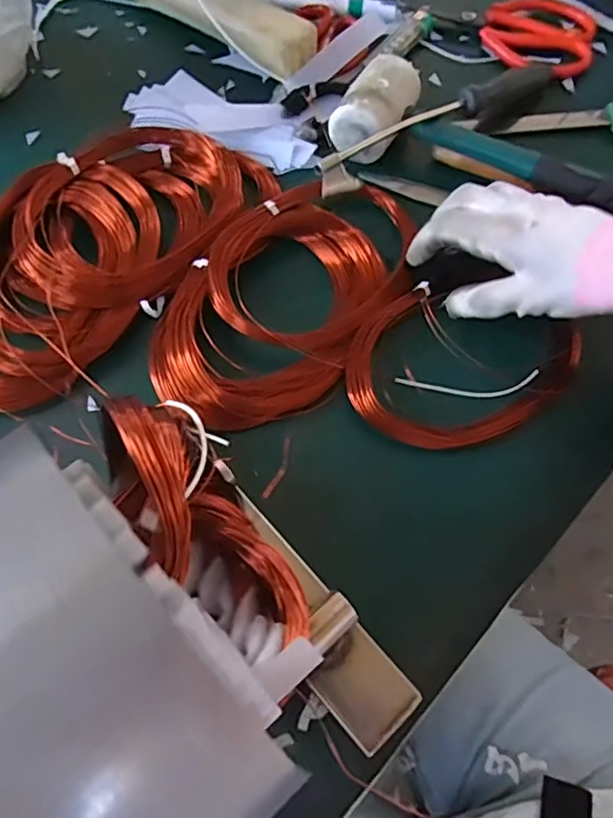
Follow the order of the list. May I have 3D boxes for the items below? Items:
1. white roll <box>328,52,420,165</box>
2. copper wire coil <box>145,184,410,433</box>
[{"bbox_3d":[0.053,-0.222,0.429,0.047,0.037,0.075,35,70,13],"label":"white roll"},{"bbox_3d":[-0.011,-0.077,0.378,0.125,0.025,0.209,41,72,15],"label":"copper wire coil"}]

